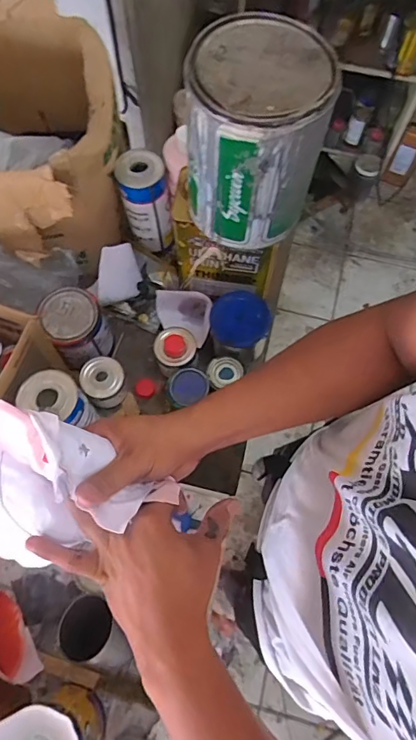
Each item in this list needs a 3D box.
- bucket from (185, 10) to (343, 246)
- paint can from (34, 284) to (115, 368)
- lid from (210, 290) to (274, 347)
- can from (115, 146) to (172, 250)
[{"bbox_3d":[0.060,-0.284,0.574,0.152,0.193,0.156,0,69,0],"label":"bucket"},{"bbox_3d":[-0.227,-0.066,0.811,0.094,0.130,0.101,0,69,0],"label":"paint can"},{"bbox_3d":[0.055,-0.086,0.779,0.101,0.024,0.091,28,71,10],"label":"lid"},{"bbox_3d":[-0.108,-0.309,0.838,0.074,0.176,0.077,0,69,0],"label":"can"}]

